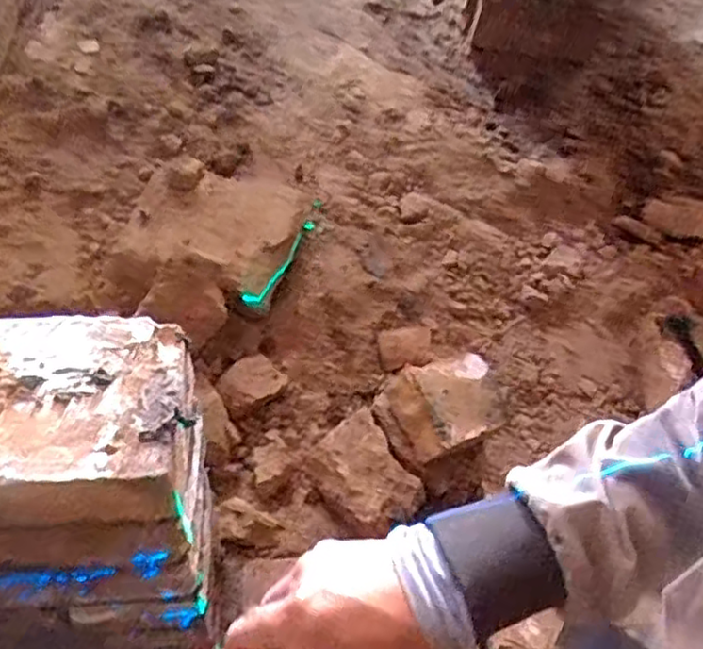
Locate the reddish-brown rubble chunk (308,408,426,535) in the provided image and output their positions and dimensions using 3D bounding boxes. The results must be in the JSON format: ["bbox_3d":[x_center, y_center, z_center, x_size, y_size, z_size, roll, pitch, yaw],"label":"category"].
[{"bbox_3d":[0.015,0.185,0.844,0.103,0.049,0.139,-27,58,-24],"label":"reddish-brown rubble chunk"}]

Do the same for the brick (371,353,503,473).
[{"bbox_3d":[0.119,0.106,0.876,0.150,0.062,0.115,-17,54,-20],"label":"brick"}]

